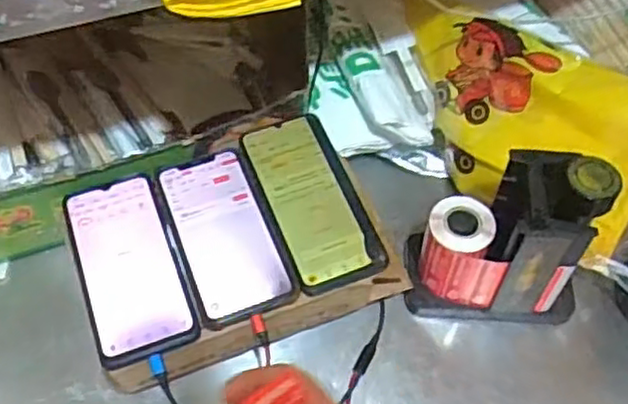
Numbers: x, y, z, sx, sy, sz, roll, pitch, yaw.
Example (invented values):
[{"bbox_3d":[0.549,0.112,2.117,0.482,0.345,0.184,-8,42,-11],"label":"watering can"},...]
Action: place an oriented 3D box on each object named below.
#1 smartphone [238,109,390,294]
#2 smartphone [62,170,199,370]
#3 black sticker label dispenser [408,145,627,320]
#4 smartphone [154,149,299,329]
[{"bbox_3d":[-0.002,-0.005,0.593,0.076,0.011,0.161,-18,58,-13],"label":"smartphone"},{"bbox_3d":[-0.148,0.049,0.562,0.075,0.015,0.157,-17,58,-13],"label":"smartphone"},{"bbox_3d":[0.161,0.031,0.585,0.142,0.174,0.077,6,56,3],"label":"black sticker label dispenser"},{"bbox_3d":[-0.075,0.025,0.578,0.076,0.012,0.155,-18,58,-13],"label":"smartphone"}]

